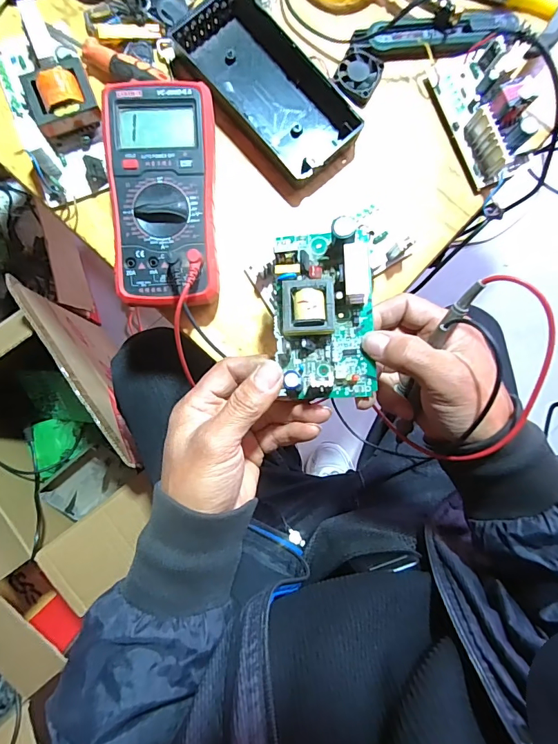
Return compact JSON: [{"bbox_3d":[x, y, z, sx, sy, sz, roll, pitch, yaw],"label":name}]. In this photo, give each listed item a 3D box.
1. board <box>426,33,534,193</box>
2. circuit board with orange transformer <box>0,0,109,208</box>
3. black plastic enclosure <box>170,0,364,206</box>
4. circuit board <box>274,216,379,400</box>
[{"bbox_3d":[0.200,-0.246,0.387,0.075,0.036,0.125,-24,88,-3],"label":"board"},{"bbox_3d":[-0.205,-0.241,0.372,0.078,0.040,0.164,-20,88,-3],"label":"circuit board with orange transformer"},{"bbox_3d":[-0.012,-0.260,0.387,0.094,0.029,0.185,-41,89,-4],"label":"black plastic enclosure"},{"bbox_3d":[0.032,-0.047,0.298,0.069,0.027,0.130,1,87,-2],"label":"circuit board"}]

